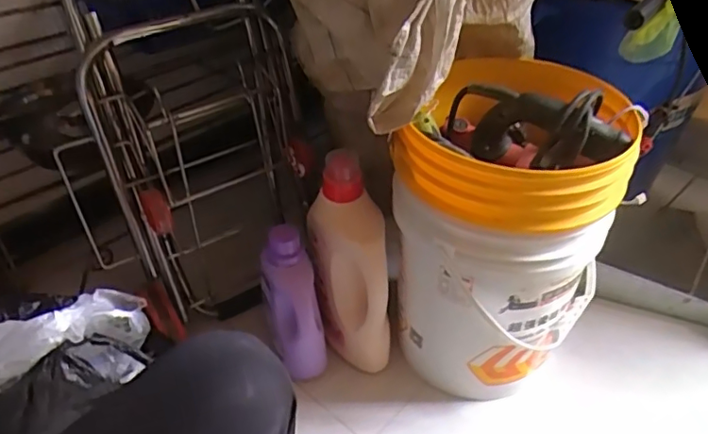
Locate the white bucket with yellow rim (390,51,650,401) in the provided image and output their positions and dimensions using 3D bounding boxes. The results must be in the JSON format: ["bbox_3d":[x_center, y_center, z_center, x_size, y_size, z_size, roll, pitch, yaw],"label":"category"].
[{"bbox_3d":[0.223,0.037,0.862,0.275,0.476,0.292,-1,39,1],"label":"white bucket with yellow rim"}]

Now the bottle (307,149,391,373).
[{"bbox_3d":[-0.009,0.083,0.897,0.094,0.339,0.142,-15,41,-16],"label":"bottle"}]

